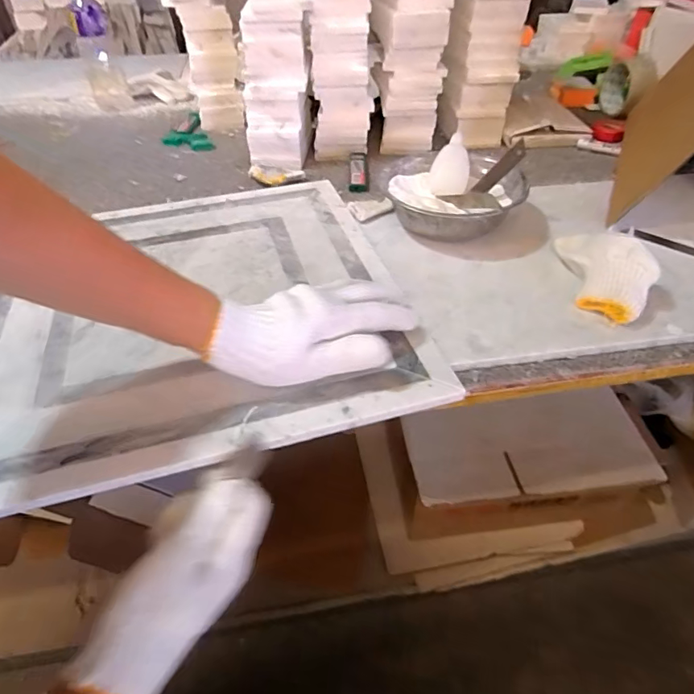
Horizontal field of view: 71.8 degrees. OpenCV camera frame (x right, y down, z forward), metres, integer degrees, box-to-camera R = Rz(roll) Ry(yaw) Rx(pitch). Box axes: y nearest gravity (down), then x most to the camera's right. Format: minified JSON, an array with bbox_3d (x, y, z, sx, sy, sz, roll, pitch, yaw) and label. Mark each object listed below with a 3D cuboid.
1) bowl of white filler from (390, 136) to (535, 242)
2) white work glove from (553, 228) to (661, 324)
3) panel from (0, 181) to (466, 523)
[{"bbox_3d":[0.119,-0.178,0.556,0.140,0.061,0.154,-1,44,1],"label":"bowl of white filler"},{"bbox_3d":[0.250,-0.077,0.461,0.065,0.047,0.128,2,44,5],"label":"white work glove"},{"bbox_3d":[-0.153,-0.048,0.463,0.389,0.015,0.394,-13,45,-10],"label":"panel"}]

